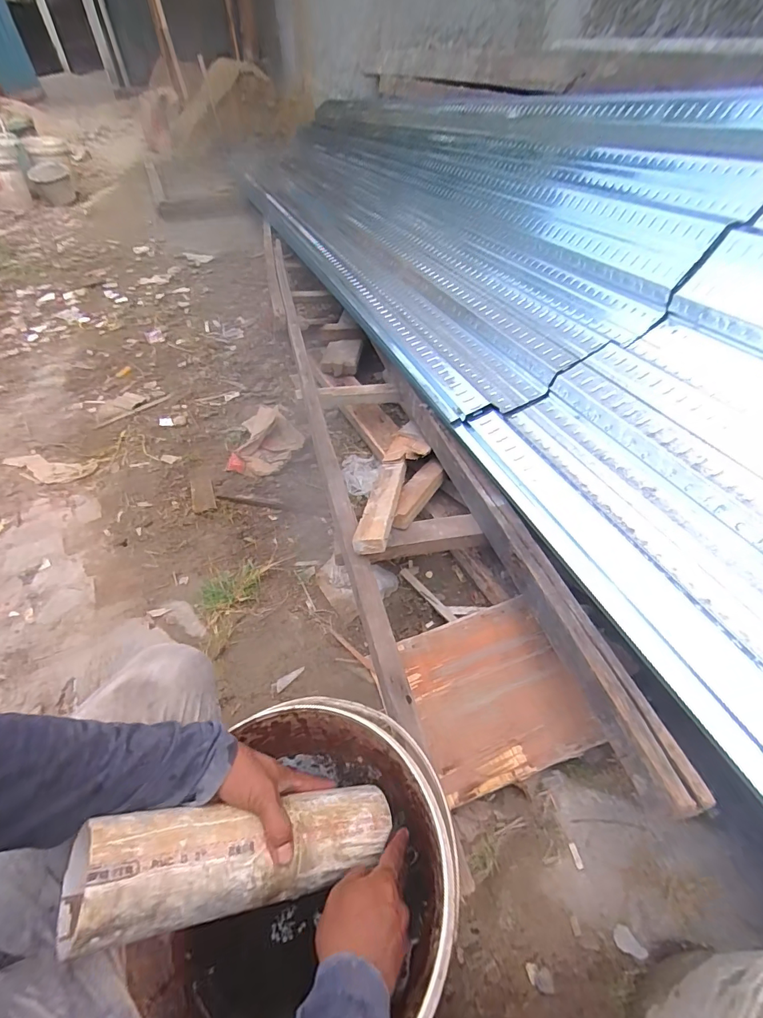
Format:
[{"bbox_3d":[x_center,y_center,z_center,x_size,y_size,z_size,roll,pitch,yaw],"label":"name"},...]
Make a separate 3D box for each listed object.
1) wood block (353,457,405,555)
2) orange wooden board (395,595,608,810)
[{"bbox_3d":[0.006,-0.025,0.936,0.064,0.032,0.386,3,28,7],"label":"wood block"},{"bbox_3d":[0.205,0.340,0.831,0.286,0.019,0.297,-22,49,-1],"label":"orange wooden board"}]

